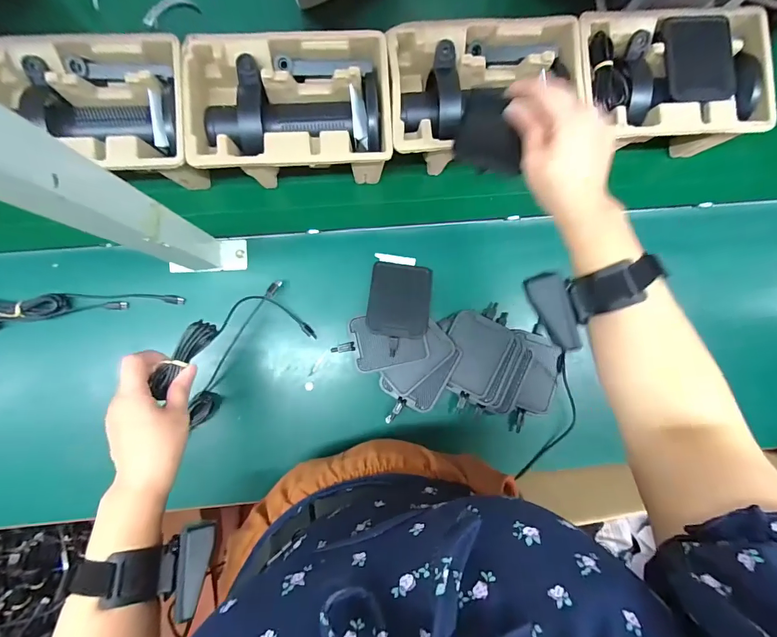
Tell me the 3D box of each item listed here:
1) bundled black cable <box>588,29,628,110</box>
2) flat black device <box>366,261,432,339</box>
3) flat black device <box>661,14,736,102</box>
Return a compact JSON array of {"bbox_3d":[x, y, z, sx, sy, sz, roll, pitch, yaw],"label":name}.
[{"bbox_3d":[0.256,-0.291,0.455,0.034,0.014,0.089,-10,89,-1],"label":"bundled black cable"},{"bbox_3d":[0.016,-0.025,0.524,0.082,0.019,0.097,7,89,-1],"label":"flat black device"},{"bbox_3d":[0.365,-0.309,0.457,0.079,0.008,0.095,-4,89,-1],"label":"flat black device"}]

